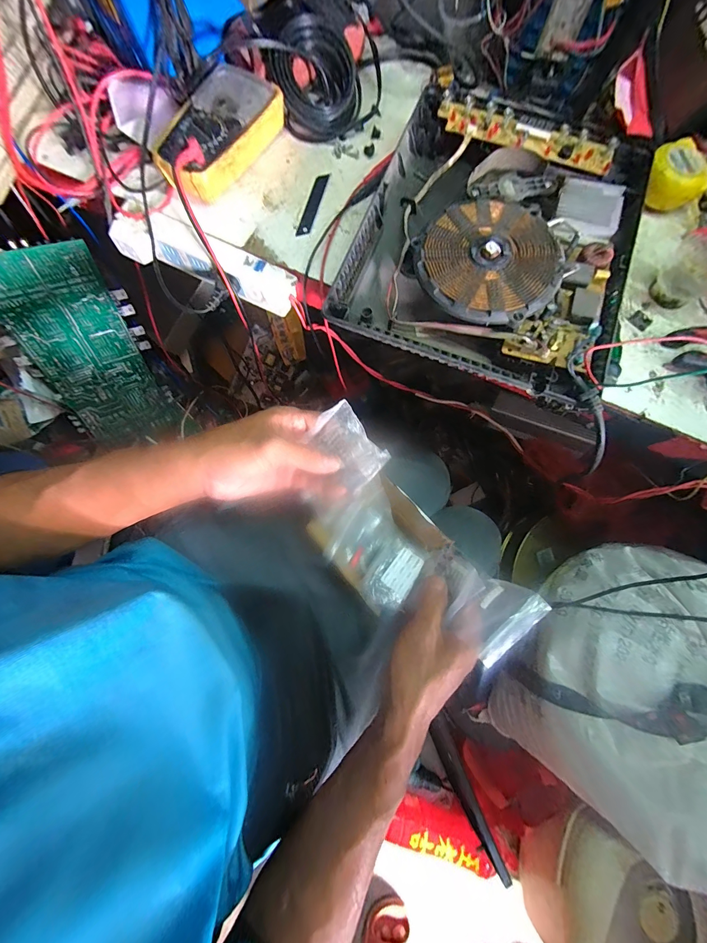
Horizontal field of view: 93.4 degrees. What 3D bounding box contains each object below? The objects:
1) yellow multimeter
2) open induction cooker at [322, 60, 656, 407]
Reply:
[{"bbox_3d":[-0.161,-0.401,0.398,0.094,0.048,0.168,38,79,8],"label":"yellow multimeter"},{"bbox_3d":[0.154,-0.250,0.362,0.280,0.052,0.340,22,77,5],"label":"open induction cooker"}]

